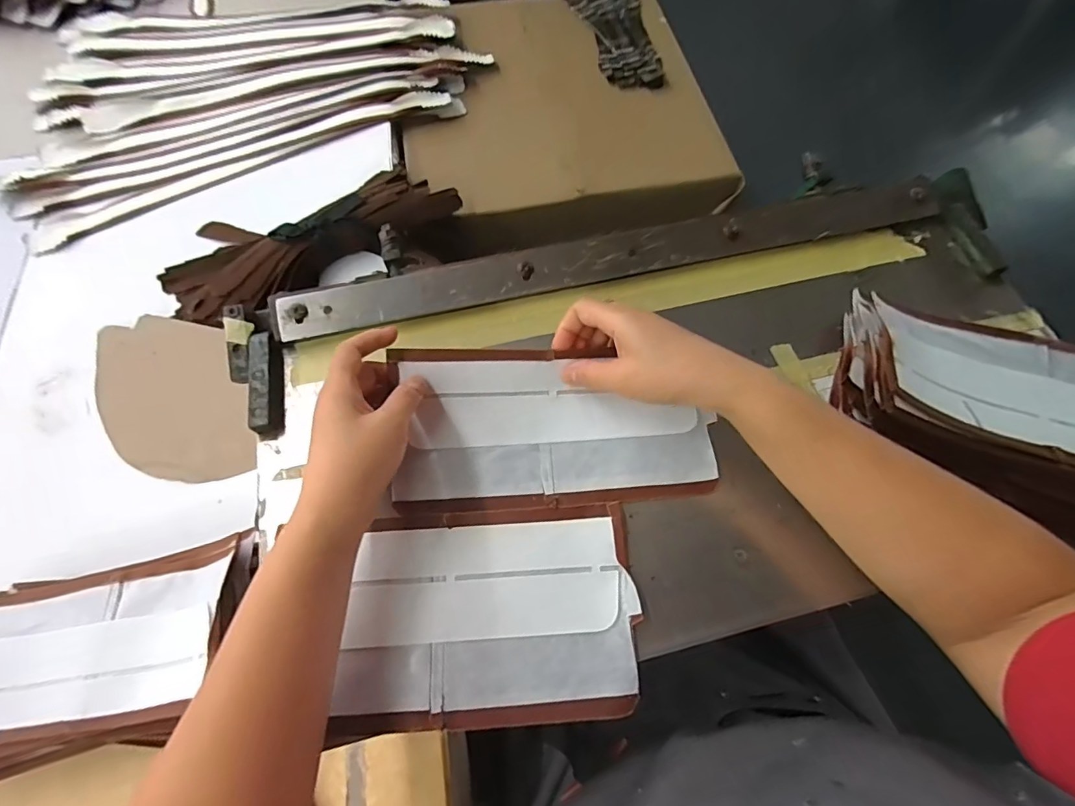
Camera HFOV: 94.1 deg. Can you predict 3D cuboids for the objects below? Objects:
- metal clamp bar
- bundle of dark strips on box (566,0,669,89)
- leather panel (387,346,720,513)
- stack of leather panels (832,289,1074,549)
[{"bbox_3d":[0.074,-0.128,0.419,0.566,0.017,0.040,-13,66,-6],"label":"metal clamp bar"},{"bbox_3d":[0.131,-0.604,0.801,0.116,0.019,0.289,-13,66,-6],"label":"bundle of dark strips on box"},{"bbox_3d":[0.015,0.016,0.356,0.219,0.022,0.108,-1,81,-5],"label":"leather panel"},{"bbox_3d":[0.335,0.004,0.344,0.247,0.062,0.138,25,67,11],"label":"stack of leather panels"}]

